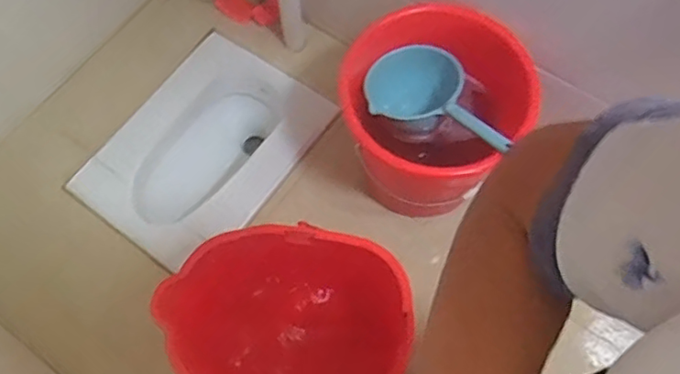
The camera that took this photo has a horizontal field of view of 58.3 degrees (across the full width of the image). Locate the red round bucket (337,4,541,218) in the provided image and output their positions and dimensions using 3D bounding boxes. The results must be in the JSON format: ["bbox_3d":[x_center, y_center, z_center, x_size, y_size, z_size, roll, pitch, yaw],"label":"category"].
[{"bbox_3d":[0.170,-0.126,1.237,0.340,0.321,0.357,-1,67,2],"label":"red round bucket"}]

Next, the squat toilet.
[{"bbox_3d":[-0.320,-0.058,1.534,0.425,0.213,0.540,33,72,15],"label":"squat toilet"}]

